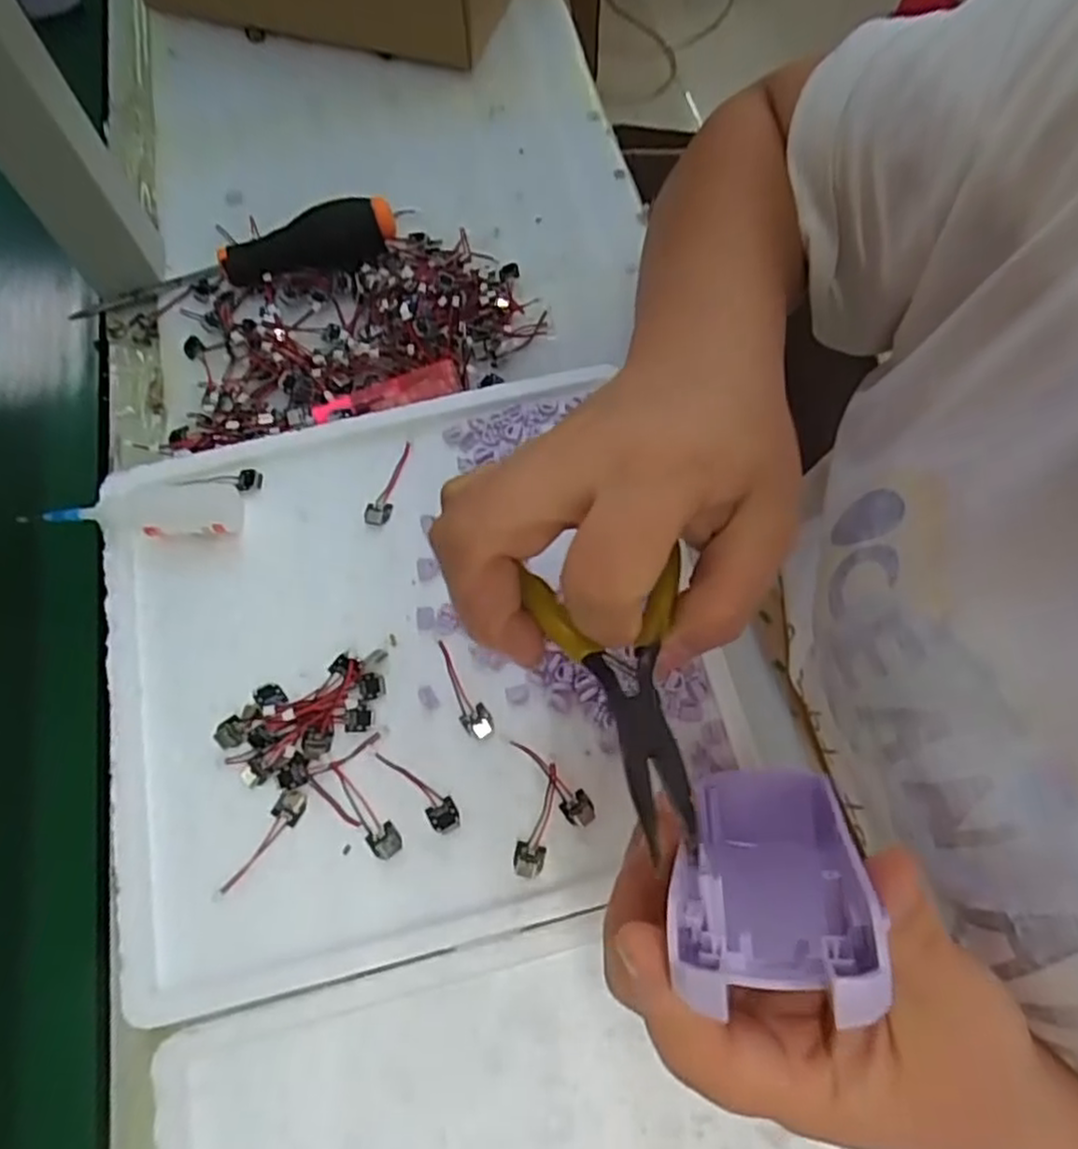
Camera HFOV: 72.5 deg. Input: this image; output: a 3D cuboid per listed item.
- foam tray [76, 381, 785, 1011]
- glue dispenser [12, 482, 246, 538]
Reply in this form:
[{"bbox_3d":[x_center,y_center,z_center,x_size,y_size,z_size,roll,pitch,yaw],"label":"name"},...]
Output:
[{"bbox_3d":[-0.061,0.032,0.337,0.265,0.018,0.251,-13,68,-5],"label":"foam tray"},{"bbox_3d":[-0.196,-0.031,0.359,0.097,0.016,0.027,-2,68,-1],"label":"glue dispenser"}]

